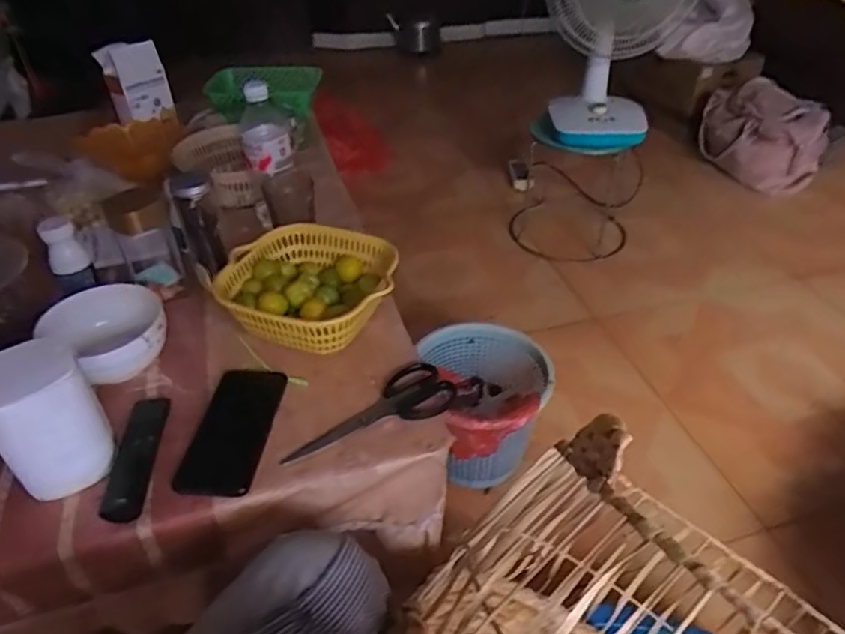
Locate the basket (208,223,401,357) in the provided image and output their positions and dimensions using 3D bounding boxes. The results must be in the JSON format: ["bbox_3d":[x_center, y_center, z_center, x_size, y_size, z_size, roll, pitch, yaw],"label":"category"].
[{"bbox_3d":[-0.142,-0.029,0.758,0.208,0.083,0.191,-1,39,1],"label":"basket"}]

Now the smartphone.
[{"bbox_3d":[-0.198,0.116,0.632,0.080,0.014,0.159,2,40,4],"label":"smartphone"}]

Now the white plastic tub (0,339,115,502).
[{"bbox_3d":[-0.358,0.102,0.571,0.090,0.127,0.099,-28,47,-29],"label":"white plastic tub"}]

